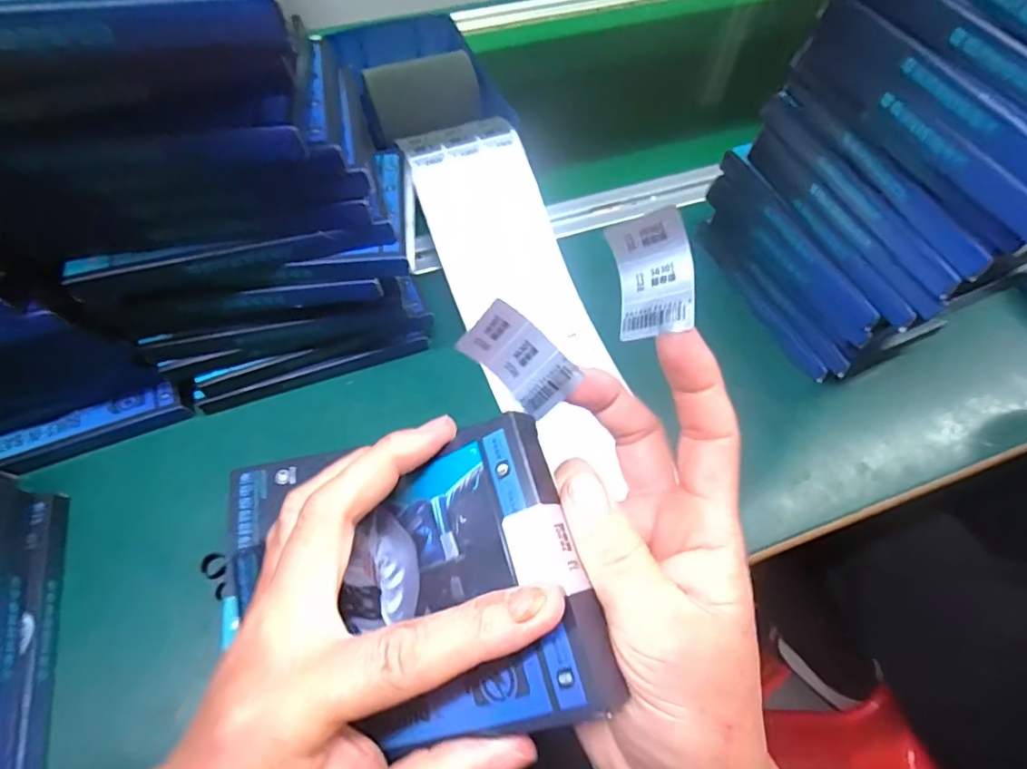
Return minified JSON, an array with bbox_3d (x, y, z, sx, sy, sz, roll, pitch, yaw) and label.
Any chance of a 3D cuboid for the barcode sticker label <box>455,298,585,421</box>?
[{"bbox_3d":[0.003,-0.009,0.201,0.042,0.026,0.004,42,24,-1],"label":"barcode sticker label"}]

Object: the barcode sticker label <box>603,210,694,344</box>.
[{"bbox_3d":[0.049,-0.039,0.190,0.006,0.028,0.042,-7,90,-48],"label":"barcode sticker label"}]

